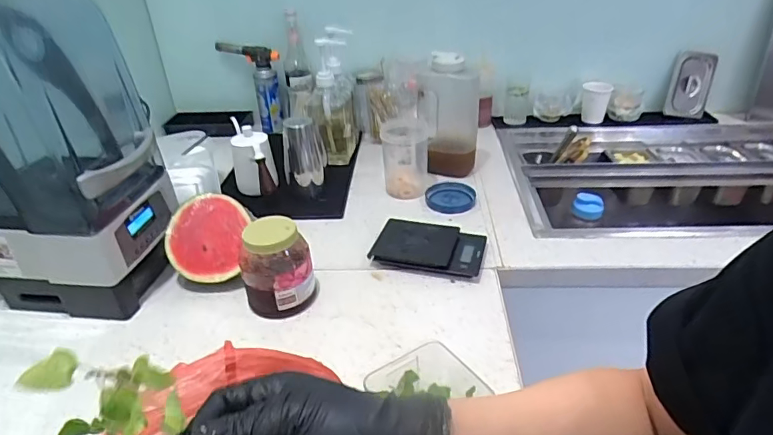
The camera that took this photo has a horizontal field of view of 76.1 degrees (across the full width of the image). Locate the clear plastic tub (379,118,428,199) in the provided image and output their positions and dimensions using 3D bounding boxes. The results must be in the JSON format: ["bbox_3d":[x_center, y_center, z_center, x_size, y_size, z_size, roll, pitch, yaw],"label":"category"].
[{"bbox_3d":[0.040,-0.130,1.082,0.097,0.147,0.126,2,31,6],"label":"clear plastic tub"}]

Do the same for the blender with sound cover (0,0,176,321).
[{"bbox_3d":[-0.503,-0.078,0.769,0.251,0.423,0.245,1,31,4],"label":"blender with sound cover"}]

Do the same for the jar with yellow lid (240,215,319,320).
[{"bbox_3d":[-0.172,0.068,0.770,0.107,0.134,0.117,-12,33,-16],"label":"jar with yellow lid"}]

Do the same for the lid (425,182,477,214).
[{"bbox_3d":[0.136,-0.042,1.042,0.102,0.021,0.123,0,31,3],"label":"lid"}]

